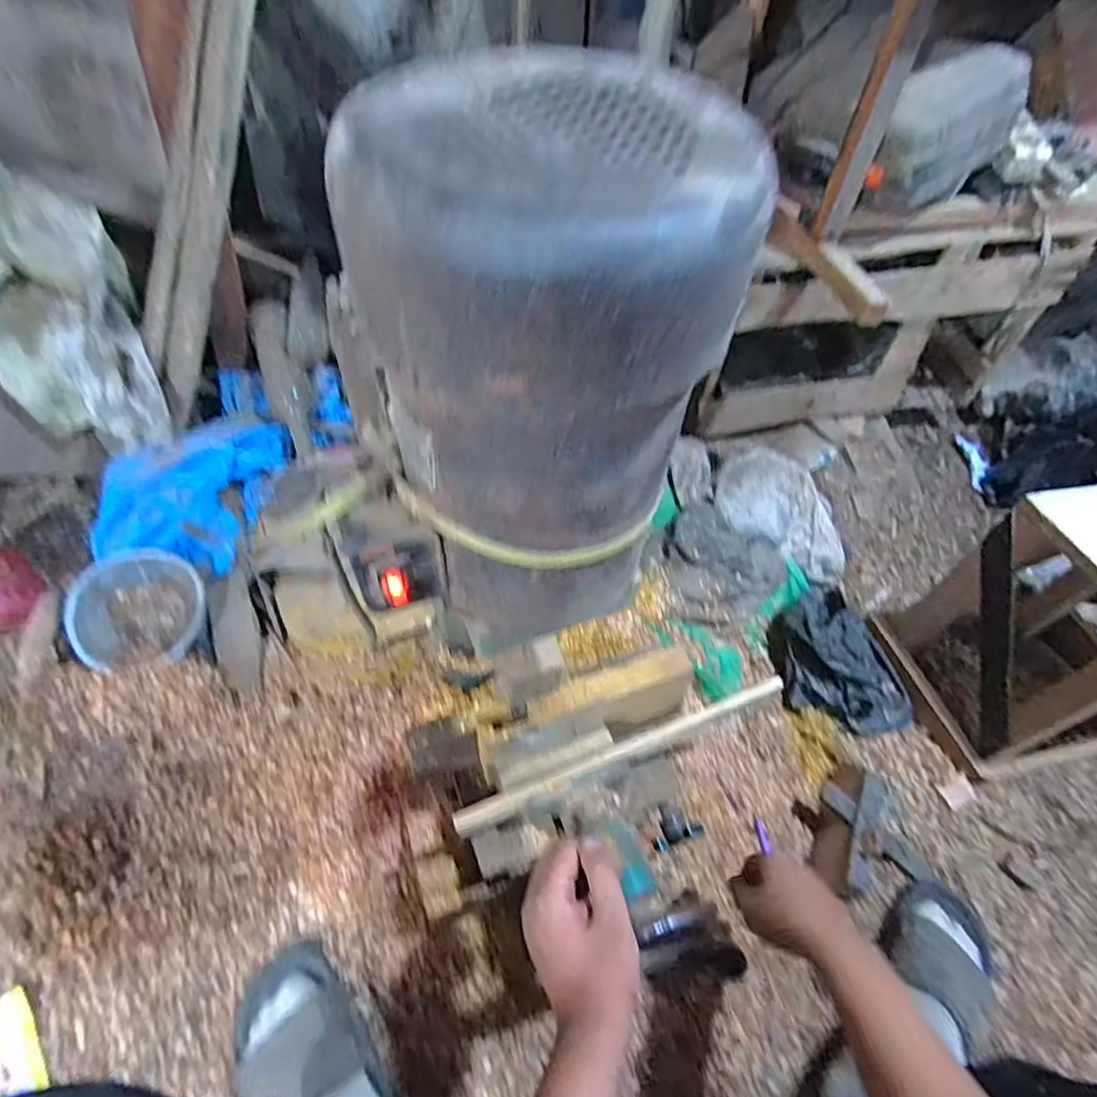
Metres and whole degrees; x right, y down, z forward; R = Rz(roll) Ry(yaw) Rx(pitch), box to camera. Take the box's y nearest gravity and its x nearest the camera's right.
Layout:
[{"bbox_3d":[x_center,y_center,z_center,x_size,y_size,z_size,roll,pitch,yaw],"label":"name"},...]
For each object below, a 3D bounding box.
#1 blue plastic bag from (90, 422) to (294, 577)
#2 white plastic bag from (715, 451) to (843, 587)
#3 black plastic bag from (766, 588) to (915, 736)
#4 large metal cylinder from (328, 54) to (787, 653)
[{"bbox_3d":[-0.550,-0.103,0.954,0.244,0.090,0.249,7,51,1],"label":"blue plastic bag"},{"bbox_3d":[0.385,-0.055,1.010,0.235,0.140,0.133,10,52,4],"label":"white plastic bag"},{"bbox_3d":[0.420,0.155,0.892,0.186,0.096,0.213,-9,53,-11],"label":"black plastic bag"},{"bbox_3d":[-0.007,-0.054,0.251,0.126,0.199,0.109,-7,52,-10],"label":"large metal cylinder"}]

